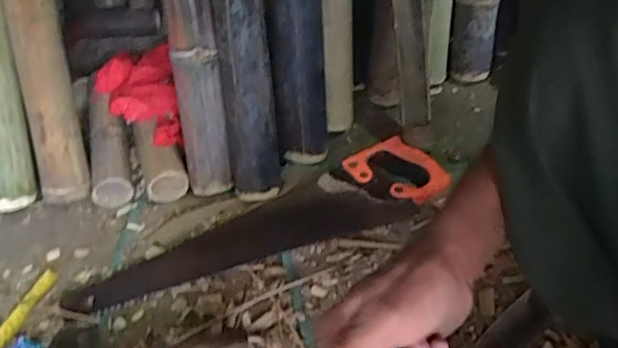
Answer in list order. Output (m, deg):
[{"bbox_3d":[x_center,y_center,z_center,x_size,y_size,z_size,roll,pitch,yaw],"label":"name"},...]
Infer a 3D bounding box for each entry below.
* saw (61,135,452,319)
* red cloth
[{"bbox_3d":[-0.061,0.067,0.733,0.508,0.036,0.118,-18,45,-13],"label":"saw"},{"bbox_3d":[-0.259,-0.114,0.860,0.119,0.074,0.208,-16,44,-11],"label":"red cloth"}]

